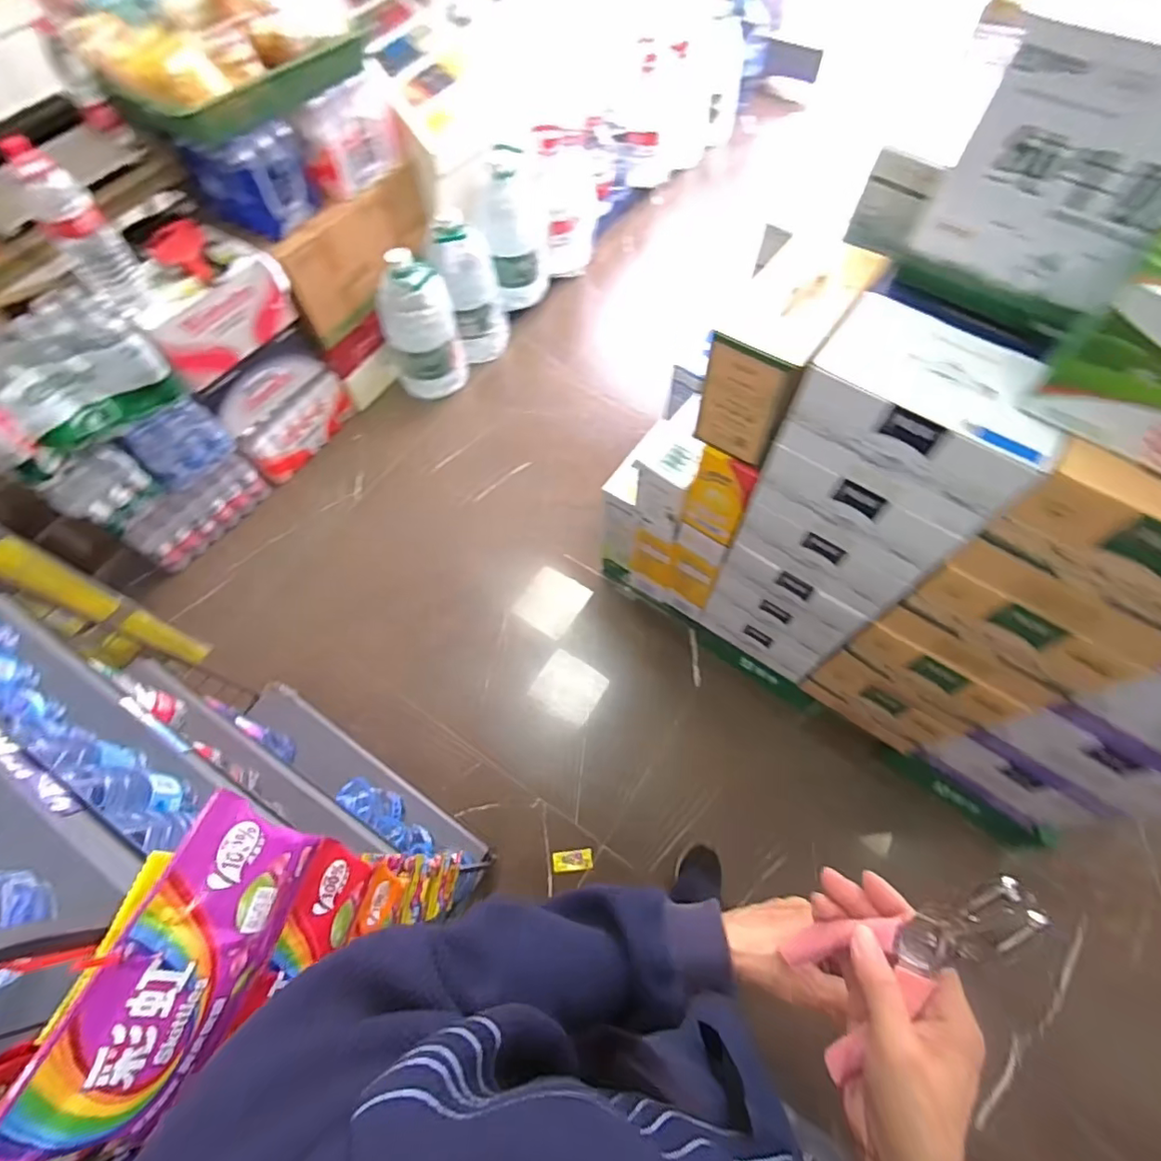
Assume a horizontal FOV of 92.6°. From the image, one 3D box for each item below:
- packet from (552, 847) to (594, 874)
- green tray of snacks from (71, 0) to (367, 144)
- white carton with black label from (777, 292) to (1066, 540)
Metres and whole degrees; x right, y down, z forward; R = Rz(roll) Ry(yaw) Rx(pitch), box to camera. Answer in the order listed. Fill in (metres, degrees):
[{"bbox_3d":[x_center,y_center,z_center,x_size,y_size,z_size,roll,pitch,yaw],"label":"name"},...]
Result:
[{"bbox_3d":[-0.018,0.651,1.293,0.092,0.016,0.045,-7,64,-2],"label":"packet"},{"bbox_3d":[-0.785,-1.216,1.265,0.271,0.176,0.547,40,72,18],"label":"green tray of snacks"},{"bbox_3d":[0.445,-0.218,0.730,0.276,0.154,0.164,35,70,17],"label":"white carton with black label"}]

